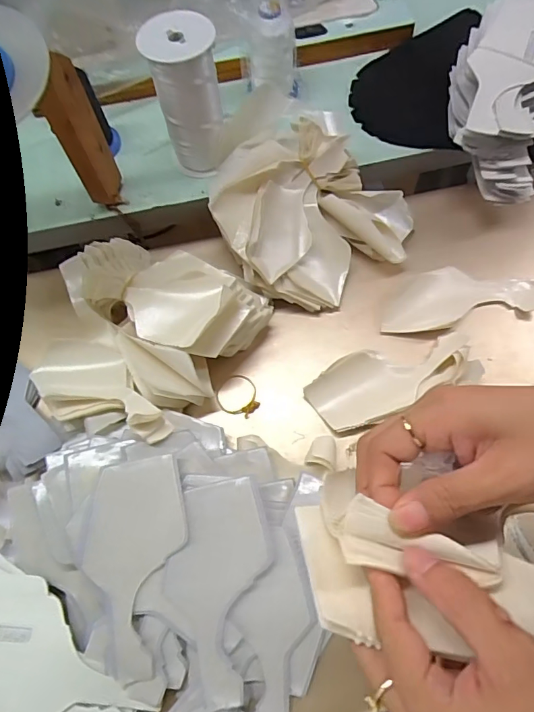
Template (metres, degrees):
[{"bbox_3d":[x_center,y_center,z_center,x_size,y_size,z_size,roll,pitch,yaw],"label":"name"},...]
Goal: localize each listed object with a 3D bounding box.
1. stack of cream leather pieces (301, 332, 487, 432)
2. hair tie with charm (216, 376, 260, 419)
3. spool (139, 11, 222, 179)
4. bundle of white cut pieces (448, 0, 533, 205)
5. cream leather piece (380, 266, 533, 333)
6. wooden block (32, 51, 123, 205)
[{"bbox_3d":[0.136,0.022,0.511,0.183,0.013,0.077,-22,68,-6],"label":"stack of cream leather pieces"},{"bbox_3d":[-0.031,0.044,0.520,0.049,0.007,0.046,-1,67,2],"label":"hair tie with charm"},{"bbox_3d":[-0.090,-0.295,0.552,0.075,0.158,0.081,-8,67,-1],"label":"spool"},{"bbox_3d":[0.277,-0.304,0.547,0.108,0.086,0.240,9,87,5],"label":"bundle of white cut pieces"},{"bbox_3d":[0.221,-0.072,0.548,0.182,0.011,0.076,-11,67,-2],"label":"cream leather piece"},{"bbox_3d":[-0.197,-0.232,0.521,0.026,0.187,0.058,34,73,15],"label":"wooden block"}]

